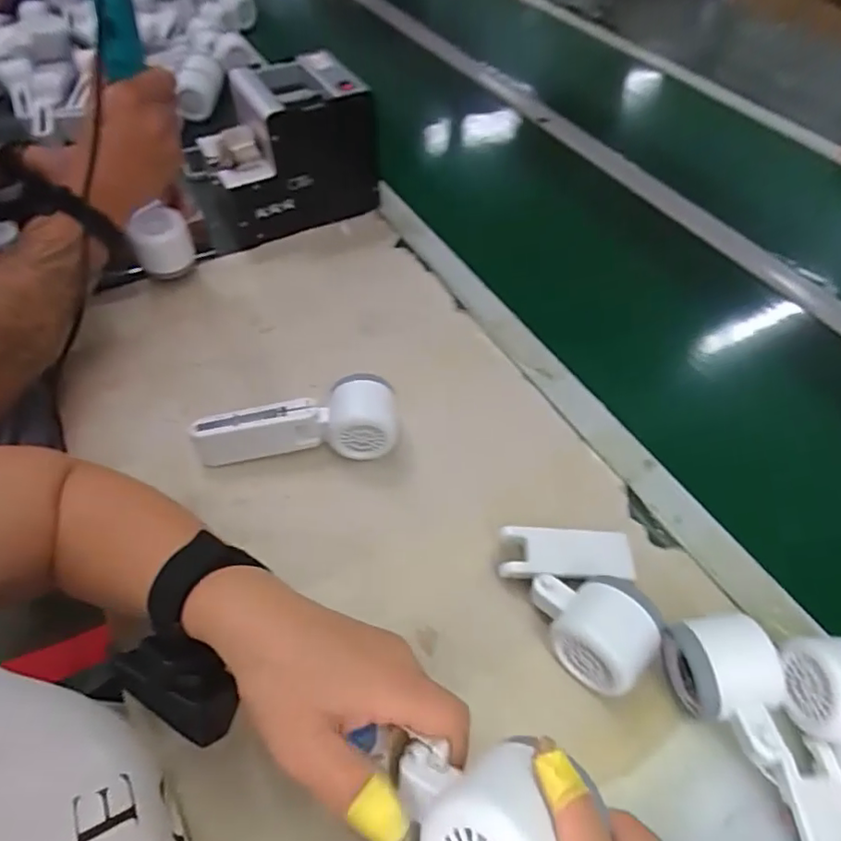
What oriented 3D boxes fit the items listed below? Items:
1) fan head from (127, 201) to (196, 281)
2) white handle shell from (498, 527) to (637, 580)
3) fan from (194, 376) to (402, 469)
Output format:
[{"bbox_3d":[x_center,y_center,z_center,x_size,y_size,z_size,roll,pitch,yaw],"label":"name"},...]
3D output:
[{"bbox_3d":[-0.270,-0.183,0.591,0.058,0.061,0.050,-19,55,-16],"label":"fan head"},{"bbox_3d":[0.112,0.103,0.431,0.102,0.013,0.041,0,52,-2],"label":"white handle shell"},{"bbox_3d":[-0.104,0.001,0.481,0.164,0.052,0.049,-1,52,-3],"label":"fan"}]

